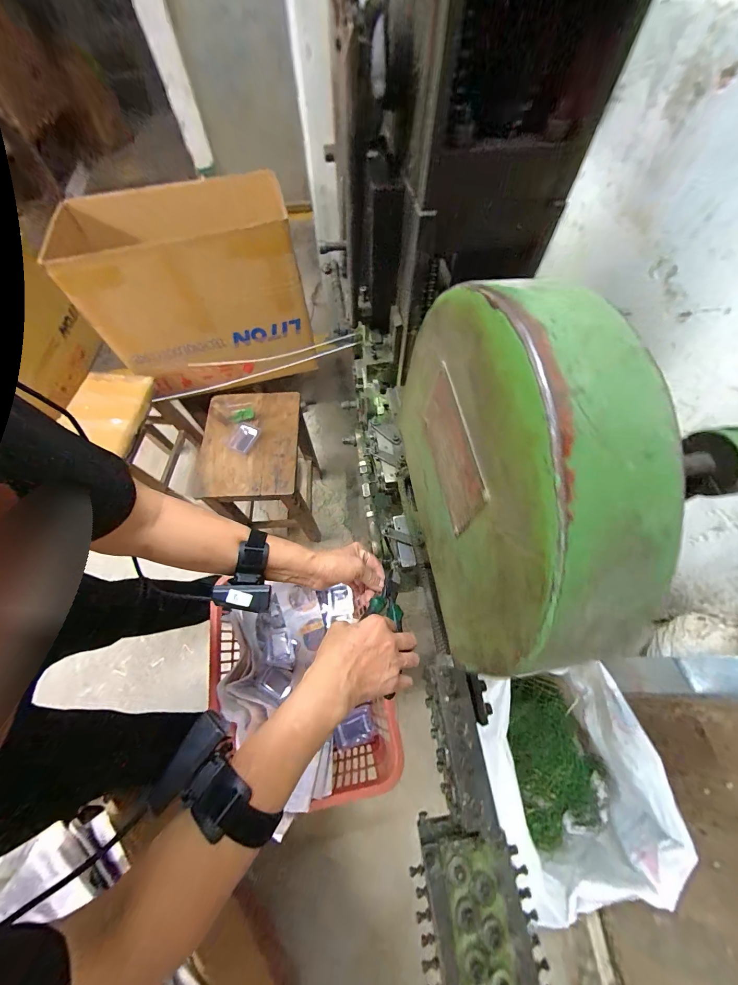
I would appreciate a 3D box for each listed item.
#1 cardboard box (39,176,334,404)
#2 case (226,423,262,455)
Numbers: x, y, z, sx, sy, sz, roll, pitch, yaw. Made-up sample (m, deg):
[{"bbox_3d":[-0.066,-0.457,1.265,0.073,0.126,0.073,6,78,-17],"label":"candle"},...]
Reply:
[{"bbox_3d":[-0.544,-0.669,1.072,0.649,0.419,0.448,-8,65,-3],"label":"cardboard box"},{"bbox_3d":[-0.329,-0.141,0.855,0.067,0.012,0.089,19,66,9],"label":"case"}]

